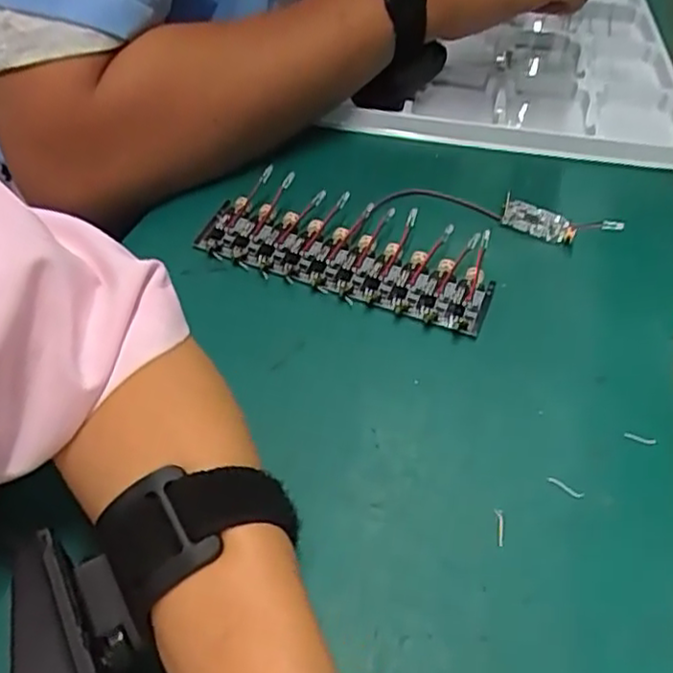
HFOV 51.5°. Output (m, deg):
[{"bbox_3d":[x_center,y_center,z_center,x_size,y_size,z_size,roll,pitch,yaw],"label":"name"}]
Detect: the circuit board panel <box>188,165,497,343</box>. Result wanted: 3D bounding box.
[{"bbox_3d":[0.007,-0.049,0.390,0.160,0.020,0.067,18,46,12],"label":"circuit board panel"}]

